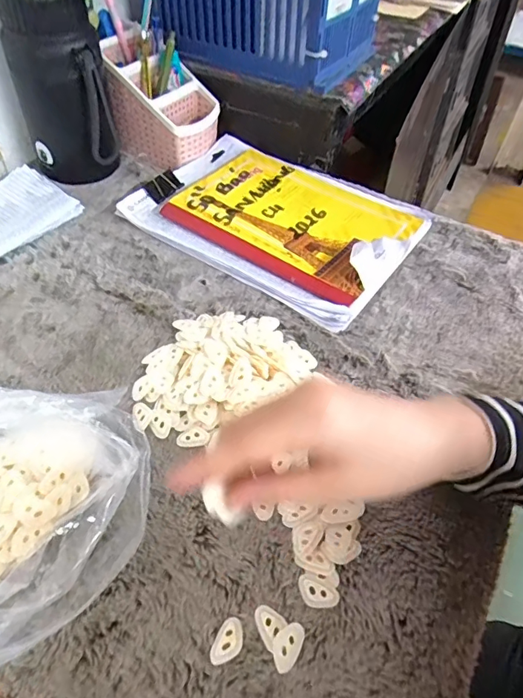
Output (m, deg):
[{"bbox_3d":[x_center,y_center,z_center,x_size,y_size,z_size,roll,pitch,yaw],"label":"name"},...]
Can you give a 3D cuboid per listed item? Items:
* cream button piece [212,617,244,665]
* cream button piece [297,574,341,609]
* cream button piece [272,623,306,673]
[{"bbox_3d":[-0.019,0.170,0.282,0.016,0.005,0.025,21,51,13],"label":"cream button piece"},{"bbox_3d":[0.035,0.151,0.302,0.026,0.004,0.017,23,52,15],"label":"cream button piece"},{"bbox_3d":[0.015,0.172,0.283,0.015,0.004,0.026,23,52,15],"label":"cream button piece"}]

